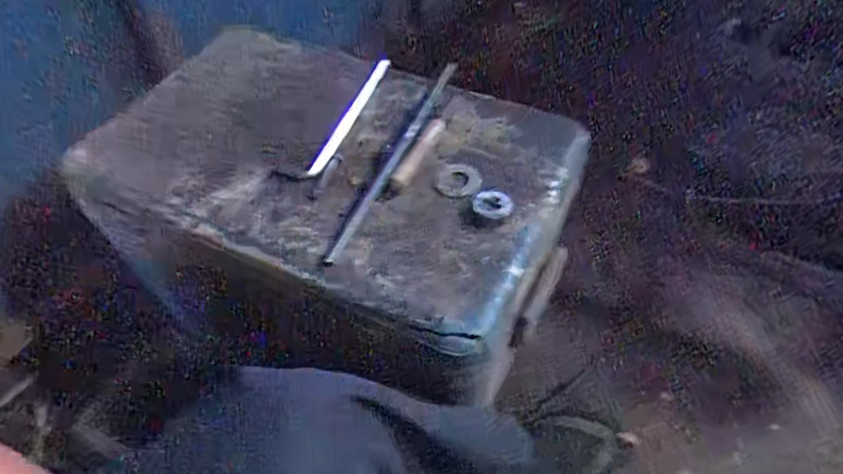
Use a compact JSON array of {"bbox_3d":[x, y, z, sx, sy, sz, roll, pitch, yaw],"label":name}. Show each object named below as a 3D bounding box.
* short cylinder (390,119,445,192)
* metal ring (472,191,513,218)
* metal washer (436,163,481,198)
[{"bbox_3d":[-0.003,-0.086,0.569,0.017,0.012,0.106,22,52,14],"label":"short cylinder"},{"bbox_3d":[0.067,-0.032,0.525,0.037,0.018,0.020,16,53,15],"label":"metal ring"},{"bbox_3d":[0.038,-0.056,0.559,0.037,0.005,0.049,38,58,11],"label":"metal washer"}]

